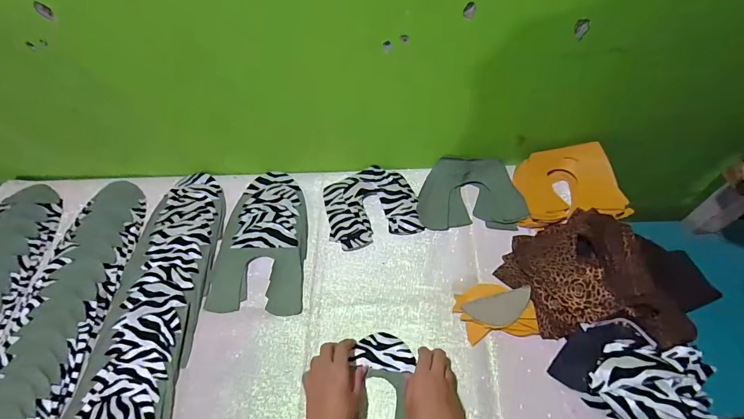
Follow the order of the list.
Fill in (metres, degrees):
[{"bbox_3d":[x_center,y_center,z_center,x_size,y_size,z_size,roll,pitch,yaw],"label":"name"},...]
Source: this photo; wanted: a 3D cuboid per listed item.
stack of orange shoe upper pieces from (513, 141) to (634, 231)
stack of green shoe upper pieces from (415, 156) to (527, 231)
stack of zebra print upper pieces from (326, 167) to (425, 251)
[{"bbox_3d":[0.332,-0.041,0.633,0.153,0.034,0.137,-15,64,19],"label":"stack of orange shoe upper pieces"},{"bbox_3d":[0.175,-0.030,0.661,0.175,0.028,0.139,2,56,5],"label":"stack of green shoe upper pieces"},{"bbox_3d":[-0.003,-0.010,0.668,0.158,0.022,0.152,-14,56,-6],"label":"stack of zebra print upper pieces"}]

